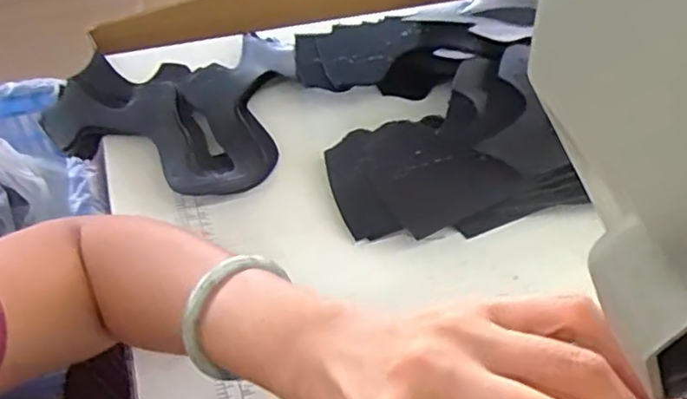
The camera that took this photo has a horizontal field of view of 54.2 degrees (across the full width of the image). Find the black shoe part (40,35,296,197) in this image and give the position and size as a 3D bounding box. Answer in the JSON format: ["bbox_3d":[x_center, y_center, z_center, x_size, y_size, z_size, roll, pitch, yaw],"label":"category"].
[{"bbox_3d":[-0.148,-0.076,0.571,0.186,0.023,0.183,5,49,2],"label":"black shoe part"}]

